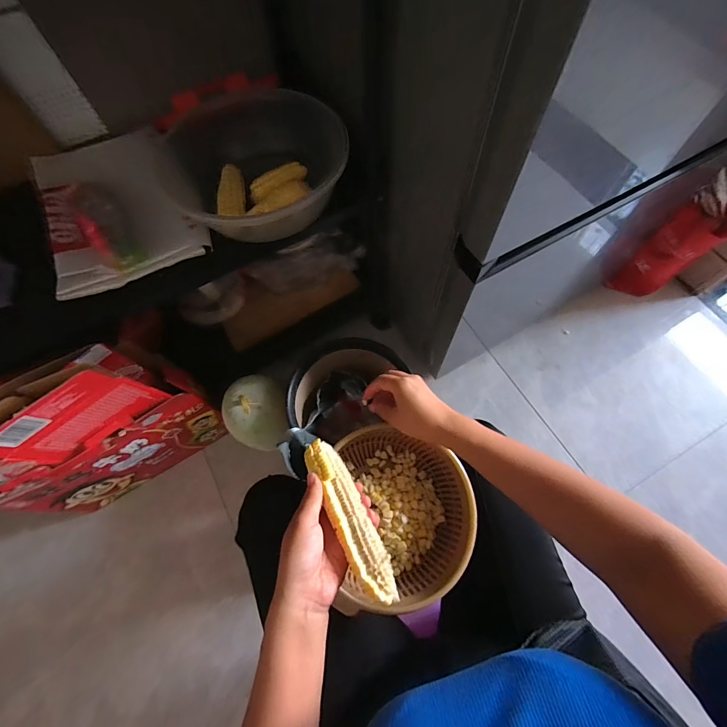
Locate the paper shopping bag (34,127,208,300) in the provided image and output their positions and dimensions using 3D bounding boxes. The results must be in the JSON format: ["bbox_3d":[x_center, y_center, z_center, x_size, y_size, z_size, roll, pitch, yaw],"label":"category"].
[{"bbox_3d":[-0.425,-0.275,0.622,0.242,0.056,0.314,-25,69,-9],"label":"paper shopping bag"}]

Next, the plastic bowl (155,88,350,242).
[{"bbox_3d":[-0.189,-0.342,0.612,0.286,0.092,0.272,-1,67,1],"label":"plastic bowl"}]

